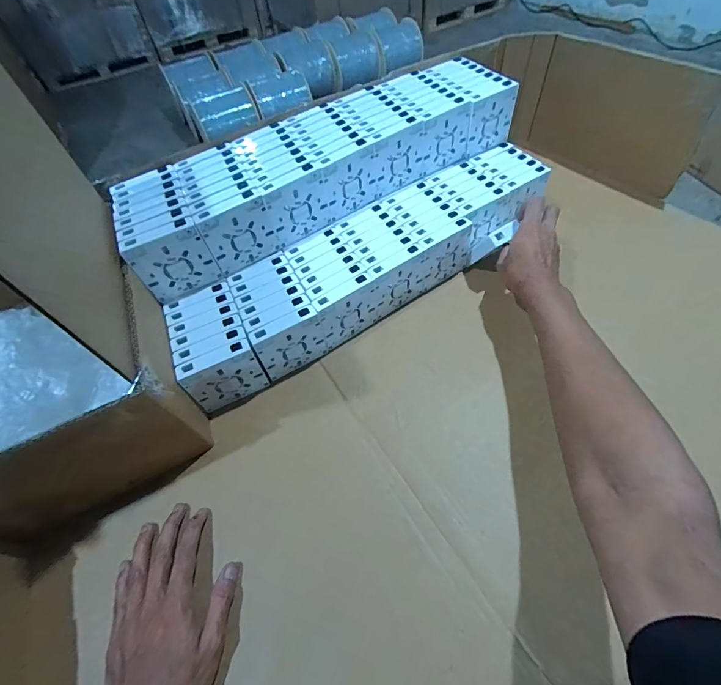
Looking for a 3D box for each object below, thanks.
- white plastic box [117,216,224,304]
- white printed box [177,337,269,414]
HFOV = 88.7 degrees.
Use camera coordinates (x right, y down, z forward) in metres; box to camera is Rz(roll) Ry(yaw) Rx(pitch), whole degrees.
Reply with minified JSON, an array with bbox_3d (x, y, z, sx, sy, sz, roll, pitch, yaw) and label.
[{"bbox_3d":[-0.230,-0.102,0.458,0.085,0.088,0.025,-28,57,-14],"label":"white plastic box"},{"bbox_3d":[-0.166,0.042,0.456,0.085,0.084,0.022,-27,57,-13],"label":"white printed box"}]

